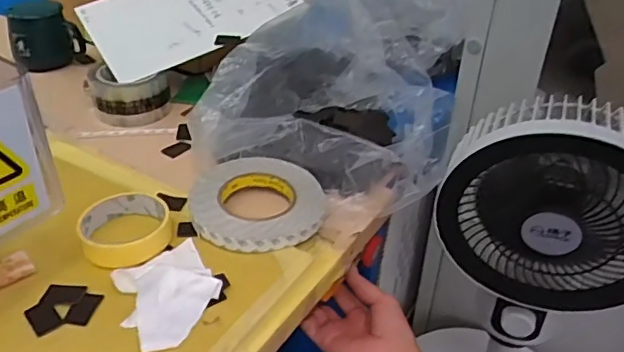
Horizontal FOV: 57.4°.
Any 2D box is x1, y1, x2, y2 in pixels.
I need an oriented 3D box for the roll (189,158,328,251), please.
[{"bbox_3d":[-0.058,0.026,0.607,0.138,0.023,0.133,2,35,-1],"label":"roll"}]

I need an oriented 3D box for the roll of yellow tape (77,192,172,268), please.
[{"bbox_3d":[-0.183,0.050,0.558,0.083,0.025,0.079,2,35,-1],"label":"roll of yellow tape"}]

